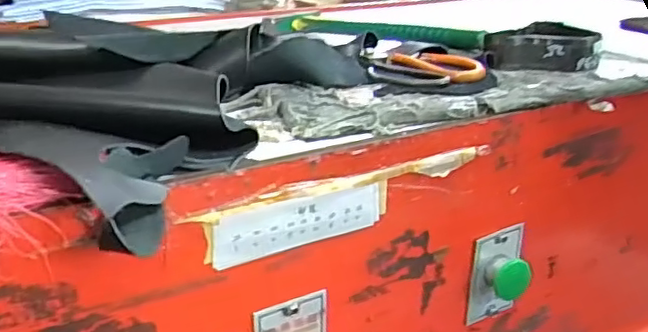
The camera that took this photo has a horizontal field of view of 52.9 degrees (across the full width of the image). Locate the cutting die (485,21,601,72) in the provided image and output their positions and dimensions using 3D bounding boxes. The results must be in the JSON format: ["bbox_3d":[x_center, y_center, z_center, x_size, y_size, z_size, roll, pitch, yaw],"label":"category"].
[{"bbox_3d":[0.210,-0.117,0.624,0.097,0.038,0.110,12,24,19],"label":"cutting die"}]

